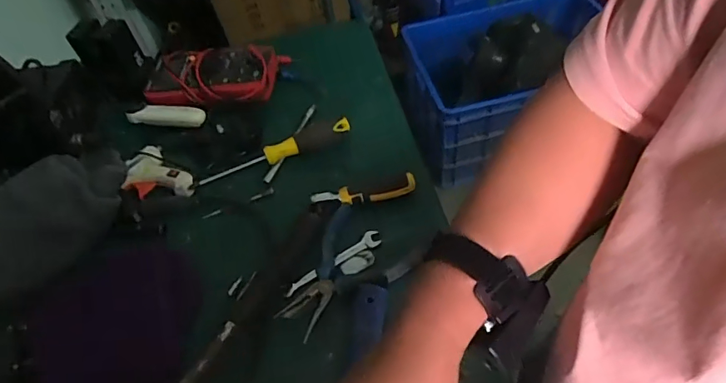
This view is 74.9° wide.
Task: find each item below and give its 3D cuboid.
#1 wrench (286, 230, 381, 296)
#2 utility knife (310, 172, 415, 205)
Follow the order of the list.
[{"bbox_3d":[-0.032,0.075,0.504,0.114,0.006,0.018,-28,56,-15],"label":"wrench"},{"bbox_3d":[0.001,0.001,0.546,0.116,0.015,0.028,-15,53,-6],"label":"utility knife"}]

